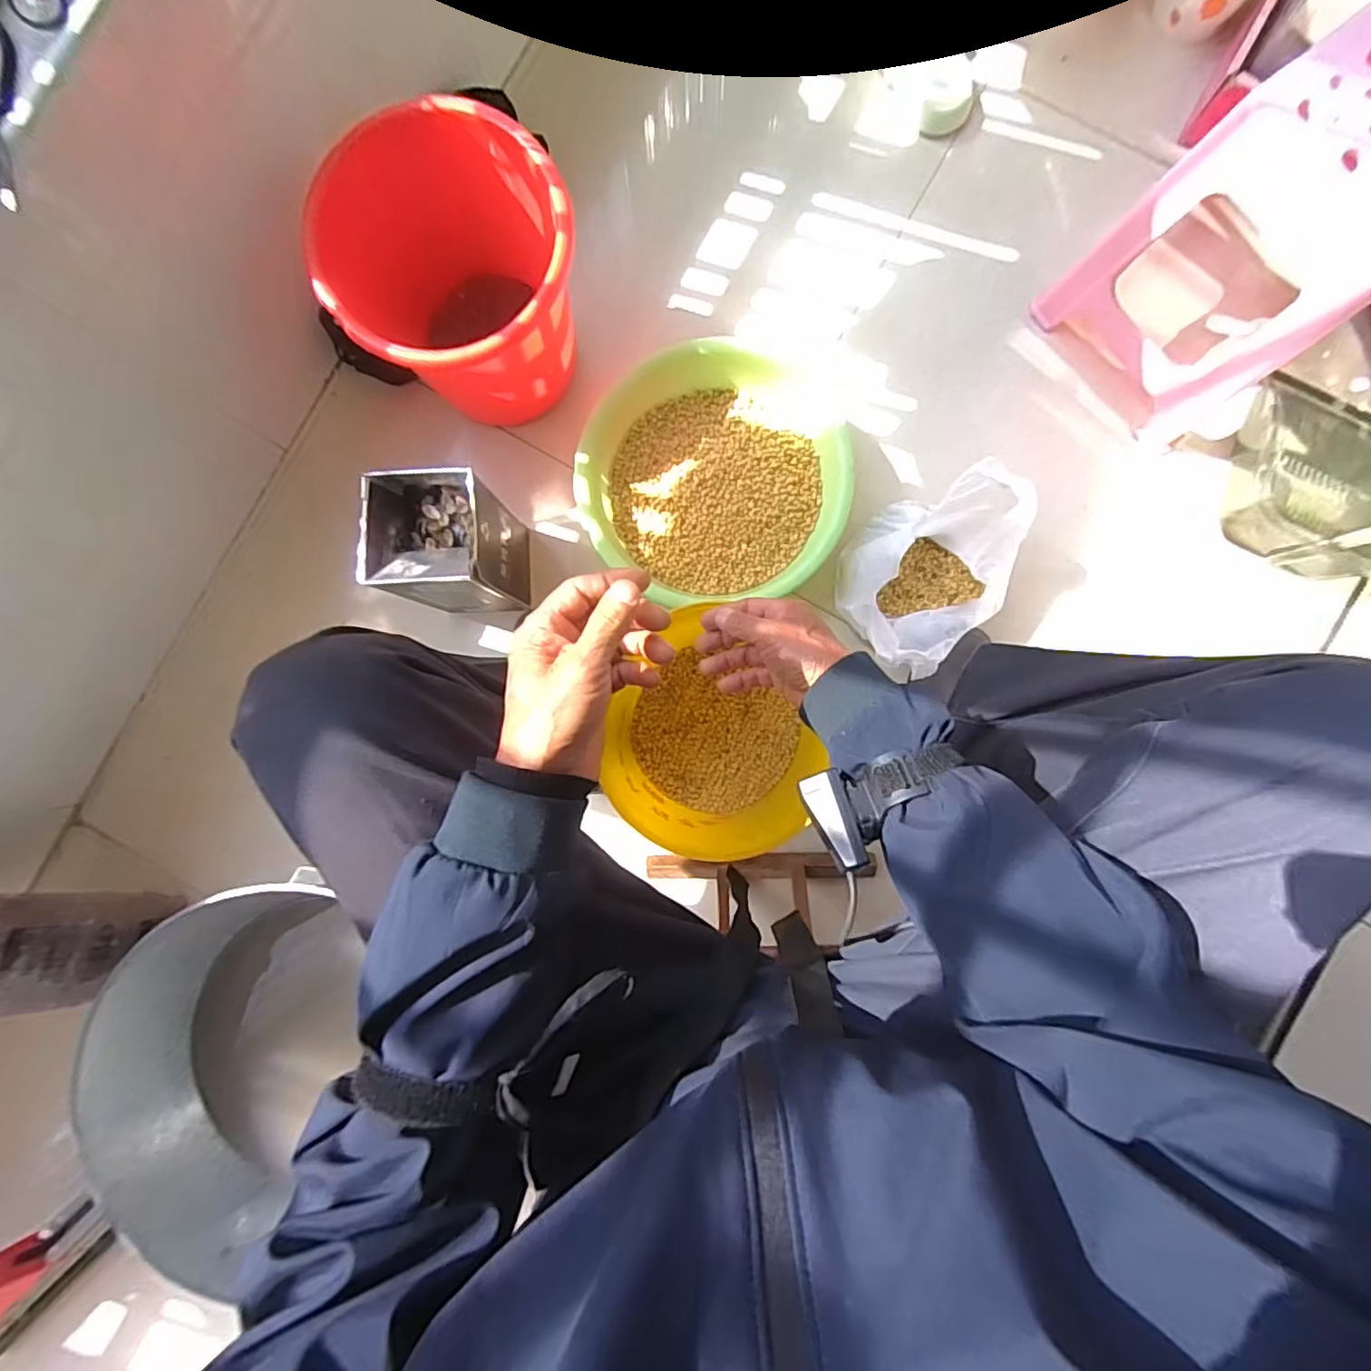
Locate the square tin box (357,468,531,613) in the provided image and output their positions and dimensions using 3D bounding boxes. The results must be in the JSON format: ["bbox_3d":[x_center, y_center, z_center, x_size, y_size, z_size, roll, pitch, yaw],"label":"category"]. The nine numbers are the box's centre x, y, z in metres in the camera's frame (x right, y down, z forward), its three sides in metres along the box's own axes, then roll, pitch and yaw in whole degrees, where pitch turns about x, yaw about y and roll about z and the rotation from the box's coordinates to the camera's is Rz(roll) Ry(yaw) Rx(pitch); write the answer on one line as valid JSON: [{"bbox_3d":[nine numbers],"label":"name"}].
[{"bbox_3d":[-0.285,-0.173,0.728,0.131,0.192,0.136,3,88,2],"label":"square tin box"}]

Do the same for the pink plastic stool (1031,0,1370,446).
[{"bbox_3d":[0.662,-0.510,0.663,0.286,0.283,0.238,-39,88,0],"label":"pink plastic stool"}]

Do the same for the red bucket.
[{"bbox_3d":[-0.253,-0.468,0.713,0.263,0.251,0.240,0,88,2],"label":"red bucket"}]

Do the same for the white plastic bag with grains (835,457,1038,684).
[{"bbox_3d":[0.294,-0.140,0.724,0.230,0.147,0.184,-40,88,0],"label":"white plastic bag with grains"}]

